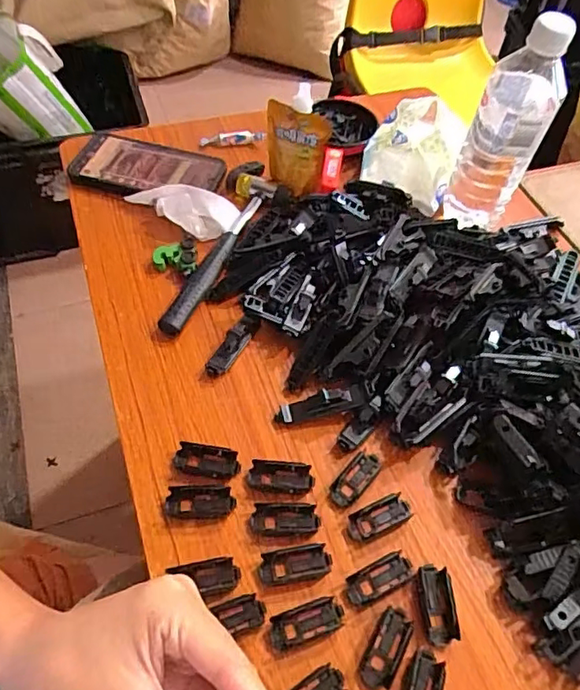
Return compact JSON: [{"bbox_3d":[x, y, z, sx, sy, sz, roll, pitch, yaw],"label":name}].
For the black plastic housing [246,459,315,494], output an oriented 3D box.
[{"bbox_3d":[-0.007,0.101,0.417,0.050,0.006,0.022,5,55,0],"label":"black plastic housing"}]

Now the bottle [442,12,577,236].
[{"bbox_3d":[0.208,-0.207,0.525,0.065,0.203,0.072,20,56,10],"label":"bottle"}]

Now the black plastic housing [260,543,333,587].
[{"bbox_3d":[0.004,0.153,0.381,0.049,0.007,0.022,-4,56,-7],"label":"black plastic housing"}]

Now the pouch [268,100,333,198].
[{"bbox_3d":[0.006,-0.204,0.582,0.073,0.089,0.019,28,52,12],"label":"pouch"}]

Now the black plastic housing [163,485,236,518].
[{"bbox_3d":[-0.066,0.115,0.404,0.051,0.007,0.022,0,55,-4],"label":"black plastic housing"}]

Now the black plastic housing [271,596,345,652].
[{"bbox_3d":[0.012,0.184,0.361,0.051,0.009,0.021,-16,58,-14],"label":"black plastic housing"}]

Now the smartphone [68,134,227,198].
[{"bbox_3d":[-0.158,-0.193,0.603,0.160,0.015,0.086,15,56,6],"label":"smartphone"}]

